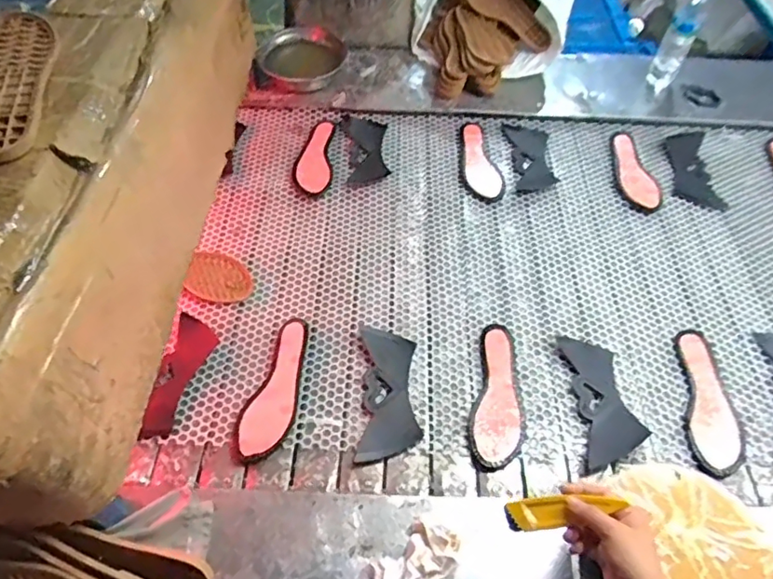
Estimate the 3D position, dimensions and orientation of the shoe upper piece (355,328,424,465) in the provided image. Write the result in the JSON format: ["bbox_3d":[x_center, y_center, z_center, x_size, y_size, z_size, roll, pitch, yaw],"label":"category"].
[{"bbox_3d":[0.003,0.156,0.839,0.090,0.007,0.221,2,54,-1],"label":"shoe upper piece"}]

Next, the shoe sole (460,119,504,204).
[{"bbox_3d":[0.200,-0.283,1.160,0.081,0.008,0.250,-2,54,-4],"label":"shoe sole"}]

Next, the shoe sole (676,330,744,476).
[{"bbox_3d":[0.499,0.165,0.833,0.076,0.019,0.228,10,54,5],"label":"shoe sole"}]

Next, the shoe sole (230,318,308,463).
[{"bbox_3d":[-0.165,0.149,0.833,0.083,0.018,0.232,16,55,9],"label":"shoe sole"}]

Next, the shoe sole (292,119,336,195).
[{"bbox_3d":[-0.154,-0.287,1.147,0.077,0.011,0.225,1,54,-2],"label":"shoe sole"}]

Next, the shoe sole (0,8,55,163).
[{"bbox_3d":[-0.396,-0.225,0.569,0.080,0.014,0.263,-17,55,-14],"label":"shoe sole"}]

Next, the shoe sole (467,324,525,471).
[{"bbox_3d":[0.176,0.161,0.837,0.079,0.014,0.231,12,55,6],"label":"shoe sole"}]

